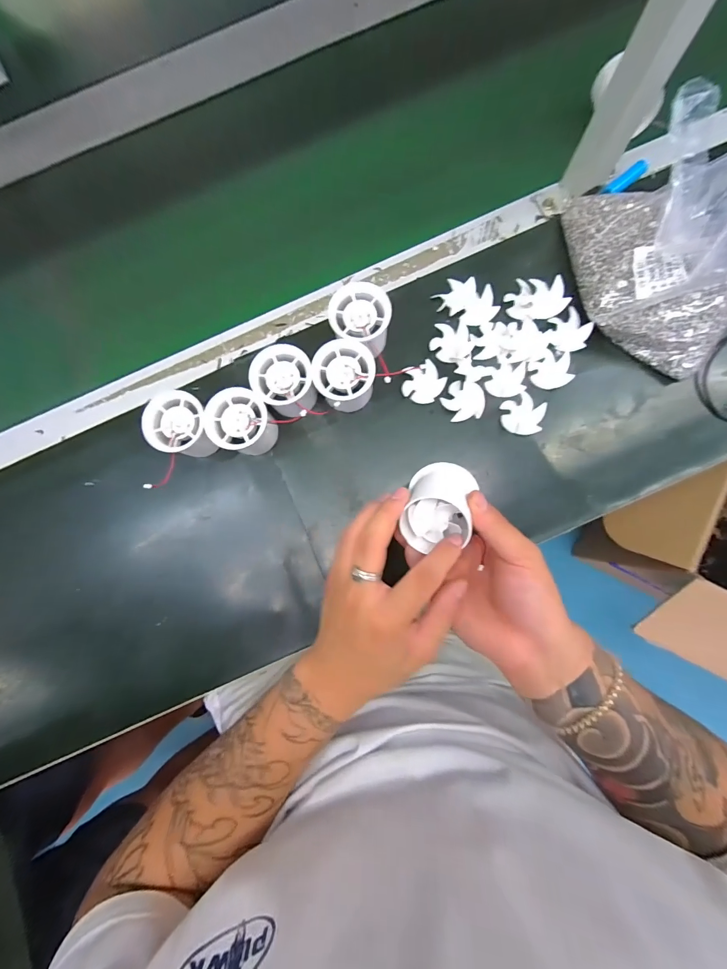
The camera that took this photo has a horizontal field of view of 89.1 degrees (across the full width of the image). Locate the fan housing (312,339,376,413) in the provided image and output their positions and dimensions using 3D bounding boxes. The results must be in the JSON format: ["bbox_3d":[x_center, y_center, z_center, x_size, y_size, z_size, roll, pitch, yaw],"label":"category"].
[{"bbox_3d":[-0.017,-0.104,0.362,0.056,0.050,0.052,0,83,3],"label":"fan housing"}]

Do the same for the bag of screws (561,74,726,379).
[{"bbox_3d":[0.267,-0.207,0.318,0.189,0.127,0.110,38,86,7],"label":"bag of screws"}]

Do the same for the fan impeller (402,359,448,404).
[{"bbox_3d":[0.060,-0.104,0.375,0.040,0.009,0.041,34,86,7],"label":"fan impeller"}]

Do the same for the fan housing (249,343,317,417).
[{"bbox_3d":[-0.075,-0.098,0.366,0.056,0.050,0.061,-27,82,-1],"label":"fan housing"}]

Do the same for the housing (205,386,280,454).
[{"bbox_3d":[-0.117,-0.059,0.363,0.055,0.049,0.056,0,83,3],"label":"housing"}]

